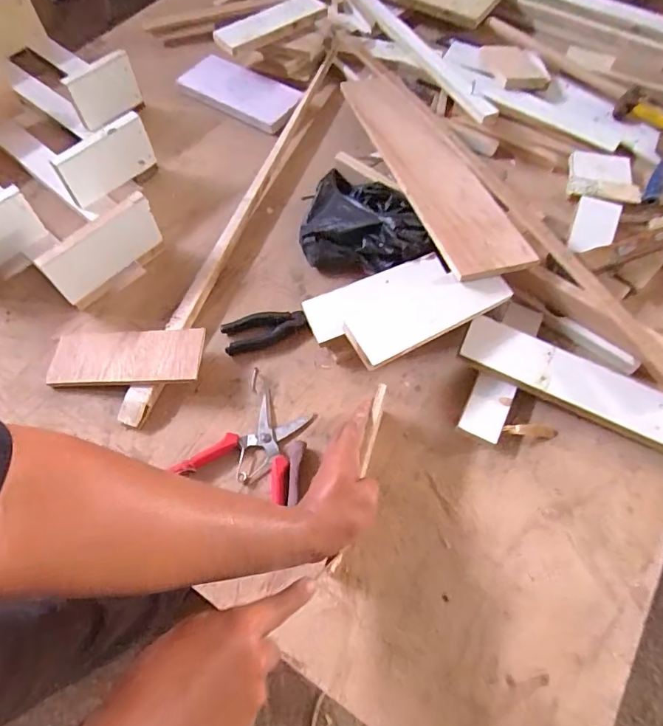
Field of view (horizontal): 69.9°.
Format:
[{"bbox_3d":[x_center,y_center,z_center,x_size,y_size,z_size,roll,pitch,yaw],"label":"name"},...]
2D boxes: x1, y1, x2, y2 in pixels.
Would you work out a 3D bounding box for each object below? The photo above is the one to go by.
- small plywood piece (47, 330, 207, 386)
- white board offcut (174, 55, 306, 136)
[{"bbox_3d":[-0.255,-0.007,0.592,0.191,0.013,0.072,-3,61,5],"label":"small plywood piece"},{"bbox_3d":[-0.160,-0.485,0.844,0.220,0.013,0.103,30,76,13],"label":"white board offcut"}]

